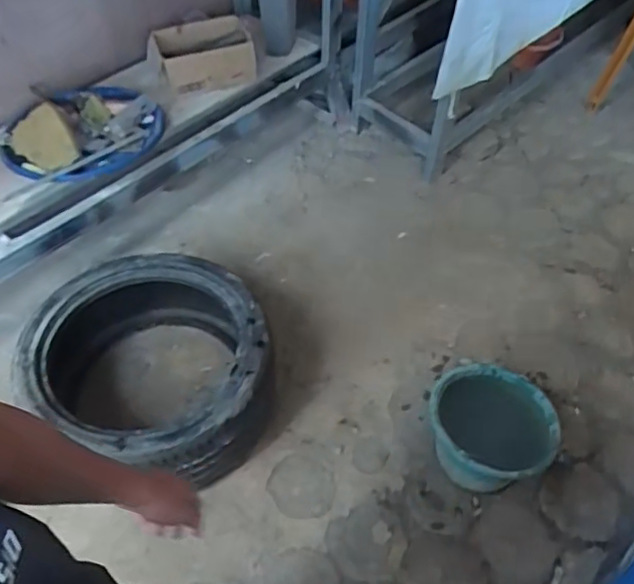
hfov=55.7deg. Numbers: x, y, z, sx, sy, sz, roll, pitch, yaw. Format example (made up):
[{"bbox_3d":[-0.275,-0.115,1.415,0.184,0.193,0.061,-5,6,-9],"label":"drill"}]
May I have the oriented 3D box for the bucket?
[{"bbox_3d":[0.431,0.362,1.519,0.292,0.244,0.277,0,50,0],"label":"bucket"}]

